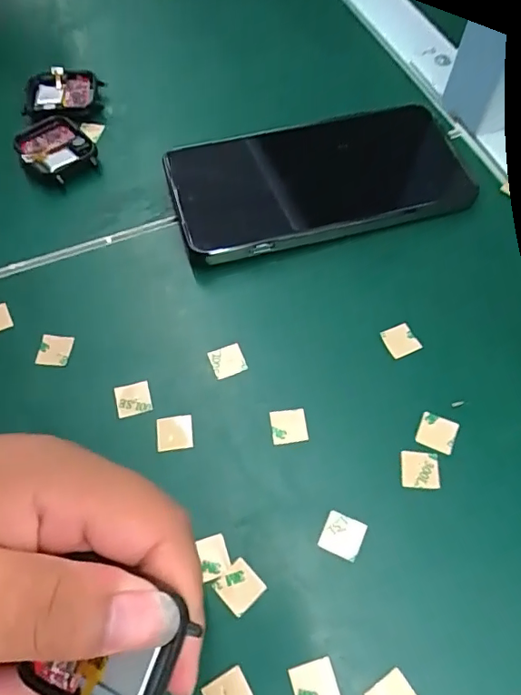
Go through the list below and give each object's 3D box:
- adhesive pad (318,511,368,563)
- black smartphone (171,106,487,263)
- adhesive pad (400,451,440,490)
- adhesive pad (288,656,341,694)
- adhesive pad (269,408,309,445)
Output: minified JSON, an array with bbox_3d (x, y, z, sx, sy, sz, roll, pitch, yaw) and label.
[{"bbox_3d":[0.033,0.076,0.207,0.016,0.004,0.015,22,70,13],"label":"adhesive pad"},{"bbox_3d":[0.033,-0.093,0.286,0.157,0.019,0.074,-15,62,-7],"label":"black smartphone"},{"bbox_3d":[0.068,0.051,0.218,0.016,0.004,0.015,3,62,3],"label":"adhesive pad"},{"bbox_3d":[0.019,0.120,0.182,0.015,0.004,0.015,-16,62,-7],"label":"adhesive pad"},{"bbox_3d":[0.012,0.034,0.229,0.016,0.004,0.015,-9,62,-4],"label":"adhesive pad"}]

